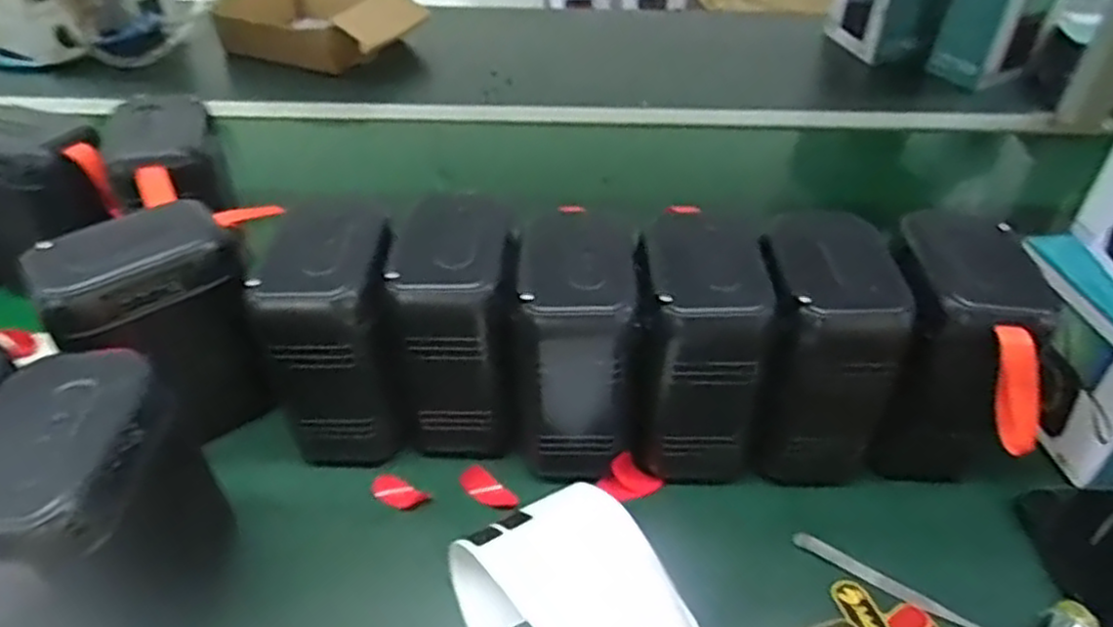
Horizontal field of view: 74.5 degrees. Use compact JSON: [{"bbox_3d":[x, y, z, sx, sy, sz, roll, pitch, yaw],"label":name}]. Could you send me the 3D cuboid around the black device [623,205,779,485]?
[{"bbox_3d":[0.090,0.023,0.488,0.084,0.150,0.105,3,41,3],"label":"black device"}]

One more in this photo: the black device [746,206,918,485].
[{"bbox_3d":[0.172,0.025,0.487,0.085,0.154,0.110,4,41,4],"label":"black device"}]

